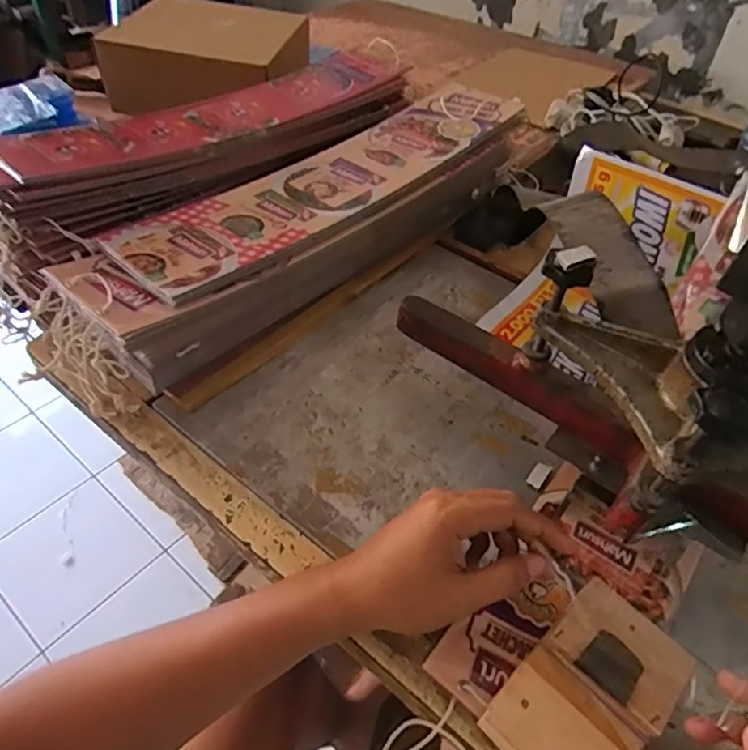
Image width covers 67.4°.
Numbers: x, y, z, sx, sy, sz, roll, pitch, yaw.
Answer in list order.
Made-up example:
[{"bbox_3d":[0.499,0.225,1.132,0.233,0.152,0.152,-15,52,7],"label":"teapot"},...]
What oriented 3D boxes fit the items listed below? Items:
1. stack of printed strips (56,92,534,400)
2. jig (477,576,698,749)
[{"bbox_3d":[-0.048,-0.187,0.647,0.143,0.105,0.601,37,53,25],"label":"stack of printed strips"},{"bbox_3d":[0.131,0.200,0.347,0.129,0.041,0.076,-33,58,-31],"label":"jig"}]

